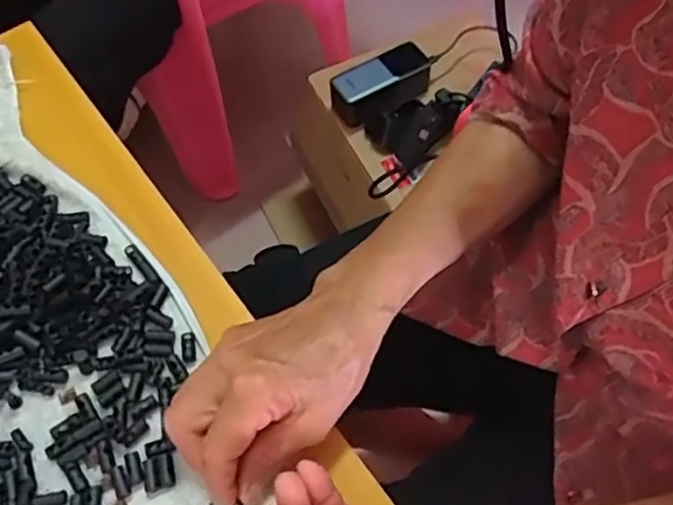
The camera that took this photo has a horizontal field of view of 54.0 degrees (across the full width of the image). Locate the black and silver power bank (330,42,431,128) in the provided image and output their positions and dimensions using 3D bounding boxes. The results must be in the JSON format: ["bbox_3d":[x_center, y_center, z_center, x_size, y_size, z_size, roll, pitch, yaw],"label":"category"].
[{"bbox_3d":[0.061,-0.225,0.879,0.128,0.058,0.061,-25,61,-12],"label":"black and silver power bank"}]

